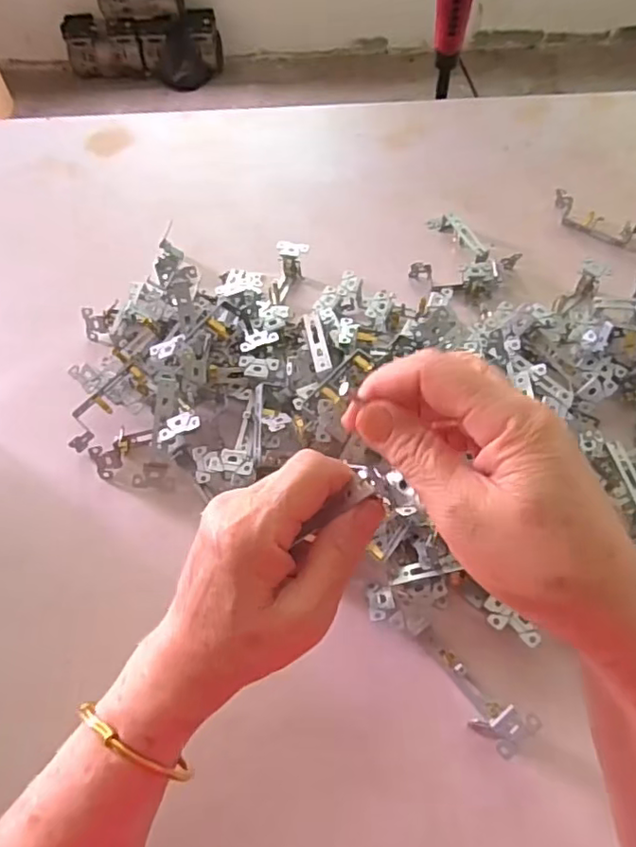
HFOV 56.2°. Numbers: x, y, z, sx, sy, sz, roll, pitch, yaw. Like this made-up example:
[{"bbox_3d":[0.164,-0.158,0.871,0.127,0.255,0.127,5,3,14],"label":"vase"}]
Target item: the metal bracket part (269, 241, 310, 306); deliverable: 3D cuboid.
[{"bbox_3d":[-0.034,-0.149,0.597,0.031,0.023,0.072,13,77,11],"label":"metal bracket part"}]

